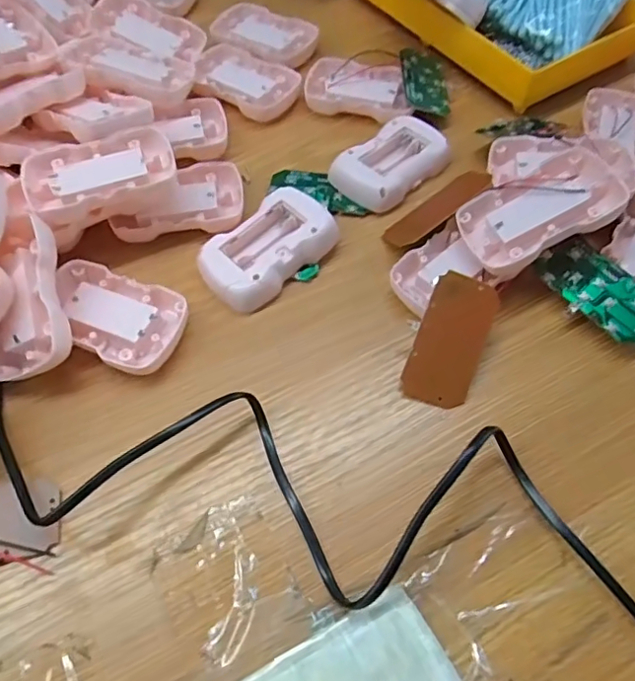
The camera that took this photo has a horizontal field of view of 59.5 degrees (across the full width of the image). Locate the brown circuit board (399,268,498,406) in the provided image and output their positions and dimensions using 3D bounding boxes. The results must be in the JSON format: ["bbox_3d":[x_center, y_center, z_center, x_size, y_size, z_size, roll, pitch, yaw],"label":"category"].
[{"bbox_3d":[0.076,0.001,0.315,0.037,0.004,0.076,21,82,-2],"label":"brown circuit board"}]

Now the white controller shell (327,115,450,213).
[{"bbox_3d":[0.053,-0.128,0.393,0.083,0.015,0.050,-40,67,-21],"label":"white controller shell"}]

